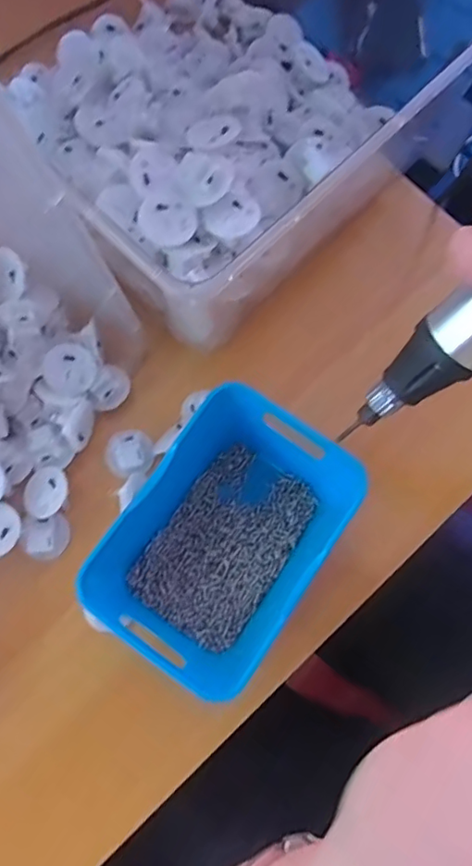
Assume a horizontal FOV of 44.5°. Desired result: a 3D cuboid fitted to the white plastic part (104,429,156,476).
[{"bbox_3d":[-0.071,0.013,0.384,0.031,0.010,0.031,0,76,-1],"label":"white plastic part"}]

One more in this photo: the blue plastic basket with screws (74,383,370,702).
[{"bbox_3d":[-0.008,0.061,0.346,0.114,0.065,0.152,34,78,7],"label":"blue plastic basket with screws"}]

